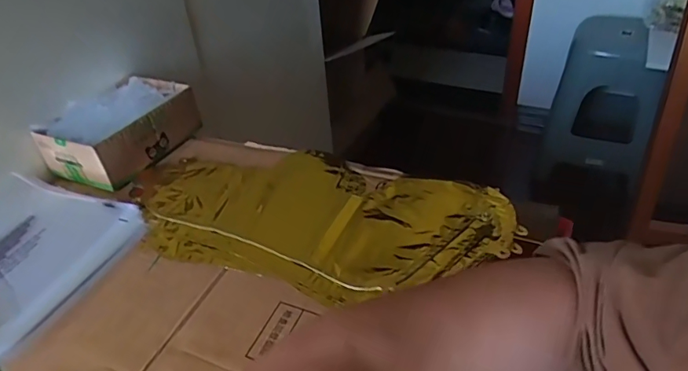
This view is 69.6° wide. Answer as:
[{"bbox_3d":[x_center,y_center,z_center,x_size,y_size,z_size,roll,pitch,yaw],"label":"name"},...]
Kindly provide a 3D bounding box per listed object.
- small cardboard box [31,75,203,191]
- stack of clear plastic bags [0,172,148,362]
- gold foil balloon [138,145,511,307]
[{"bbox_3d":[-0.308,-0.082,0.693,0.127,0.063,0.175,14,42,23],"label":"small cardboard box"},{"bbox_3d":[-0.375,0.071,0.557,0.235,0.015,0.208,14,42,23],"label":"stack of clear plastic bags"},{"bbox_3d":[-0.038,0.031,0.575,0.432,0.025,0.209,7,39,16],"label":"gold foil balloon"}]

